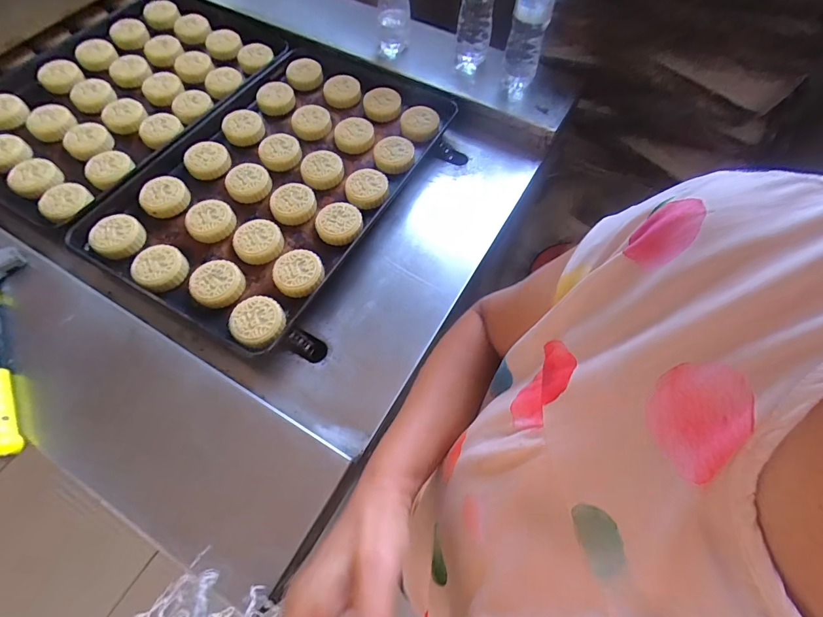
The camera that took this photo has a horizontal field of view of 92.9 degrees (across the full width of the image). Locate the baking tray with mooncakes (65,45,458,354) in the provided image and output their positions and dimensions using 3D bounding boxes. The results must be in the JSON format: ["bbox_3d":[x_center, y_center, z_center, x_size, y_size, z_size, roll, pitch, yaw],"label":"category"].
[{"bbox_3d":[-0.235,-0.243,0.678,0.396,0.043,0.587,28,68,10],"label":"baking tray with mooncakes"}]

